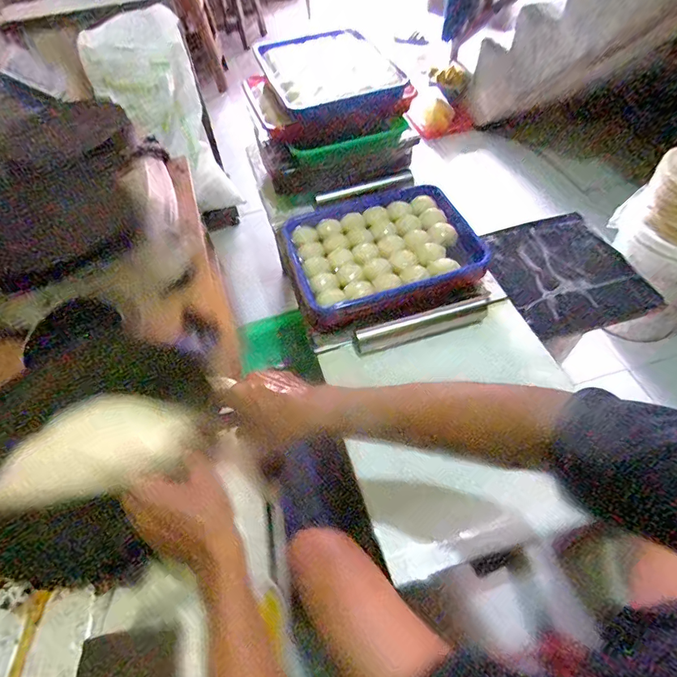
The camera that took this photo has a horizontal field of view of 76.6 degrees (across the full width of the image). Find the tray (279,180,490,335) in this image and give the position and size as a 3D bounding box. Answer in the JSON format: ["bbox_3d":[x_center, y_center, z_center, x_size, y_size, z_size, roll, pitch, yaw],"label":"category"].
[{"bbox_3d":[0.083,-0.179,0.863,0.372,0.061,0.337,-16,54,-7],"label":"tray"}]

